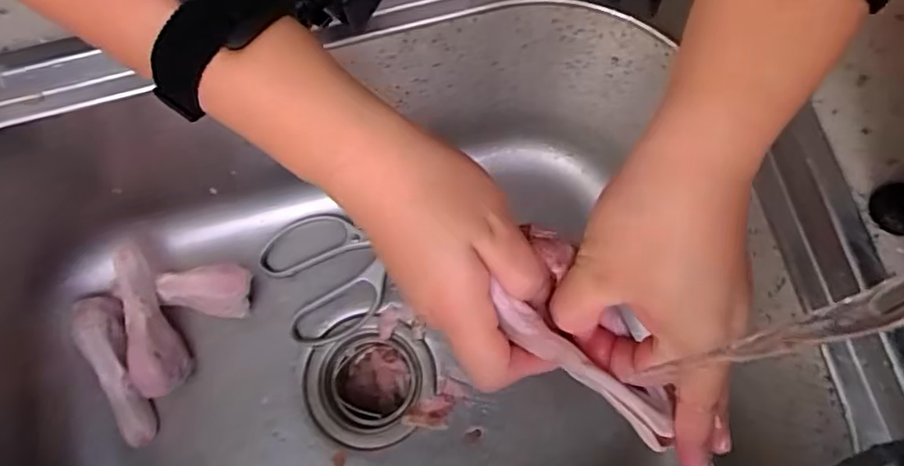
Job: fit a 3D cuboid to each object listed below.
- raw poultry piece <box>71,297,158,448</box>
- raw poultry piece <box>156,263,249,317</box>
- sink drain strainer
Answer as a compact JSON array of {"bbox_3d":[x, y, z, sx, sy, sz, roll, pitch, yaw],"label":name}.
[{"bbox_3d":[-0.272,0.113,0.483,0.028,0.033,0.123,-18,98,-3],"label":"raw poultry piece"},{"bbox_3d":[-0.210,0.047,0.508,0.077,0.044,0.041,6,76,4],"label":"raw poultry piece"},{"bbox_3d":[-0.071,0.134,0.532,0.107,0.058,0.102,-1,75,2],"label":"sink drain strainer"}]

